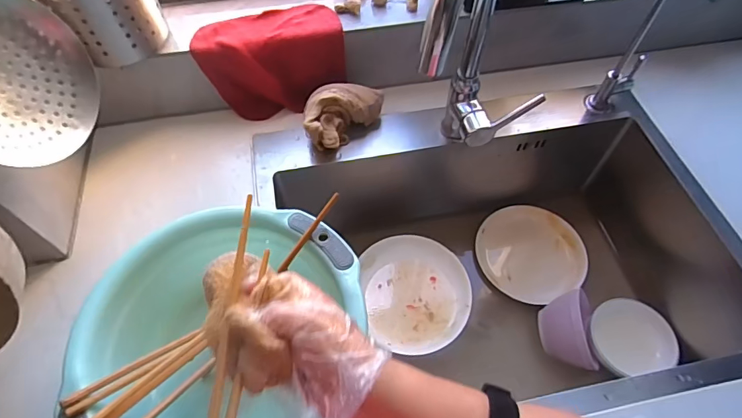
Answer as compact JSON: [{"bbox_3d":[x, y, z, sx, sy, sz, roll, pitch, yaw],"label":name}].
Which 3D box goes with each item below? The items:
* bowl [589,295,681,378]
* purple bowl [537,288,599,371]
[{"bbox_3d":[0.394,0.186,0.660,0.118,0.034,0.109,0,57,-1],"label":"bowl"},{"bbox_3d":[0.298,0.171,0.644,0.085,0.084,0.107,3,57,1],"label":"purple bowl"}]

